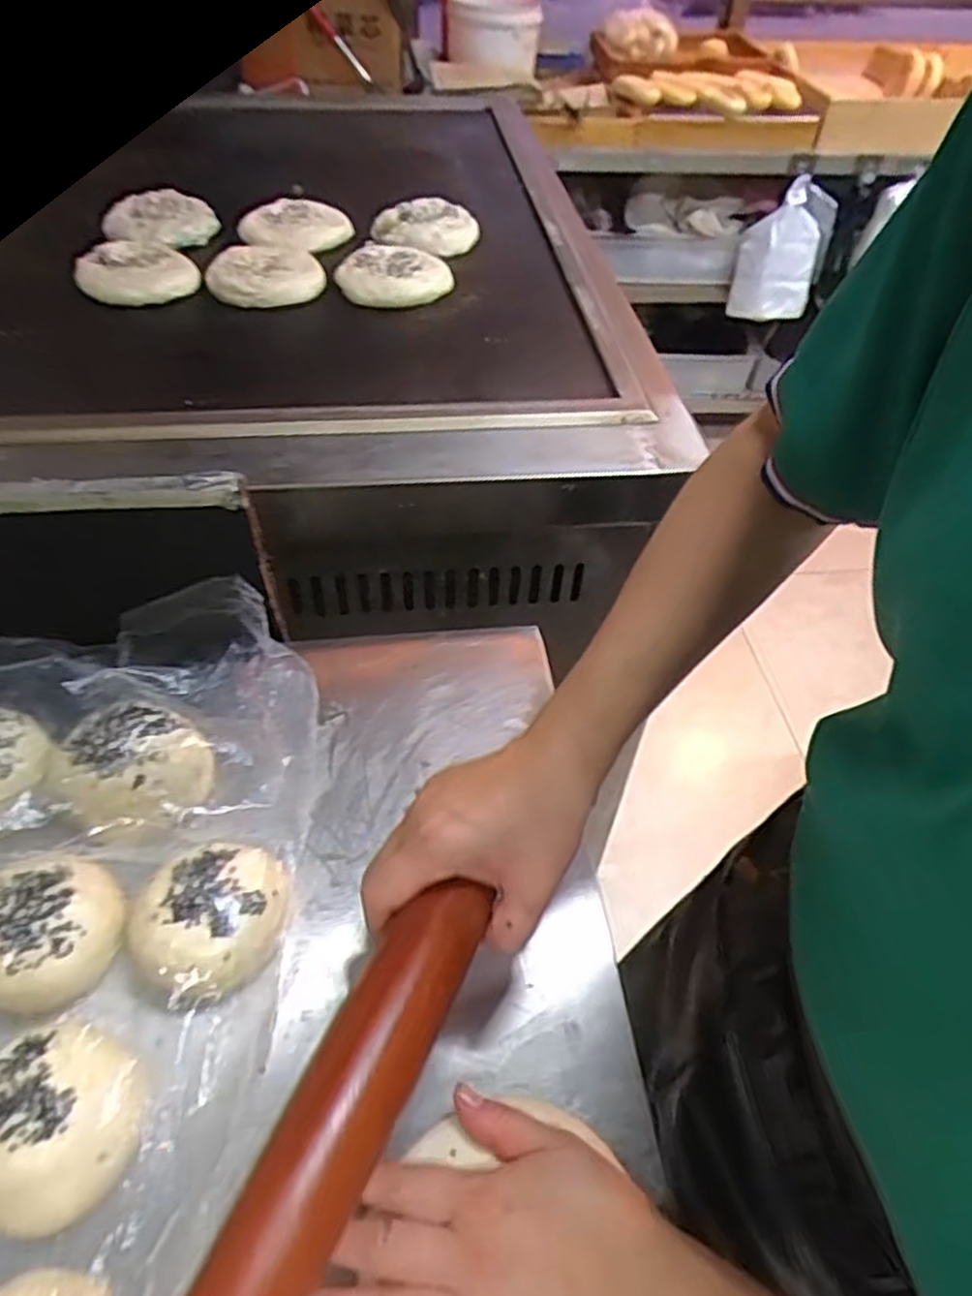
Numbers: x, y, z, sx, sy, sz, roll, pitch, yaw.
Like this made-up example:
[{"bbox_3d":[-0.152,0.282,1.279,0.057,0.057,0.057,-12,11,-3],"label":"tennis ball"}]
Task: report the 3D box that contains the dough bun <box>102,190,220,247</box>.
[{"bbox_3d":[-0.422,-0.556,0.971,0.137,0.021,0.167,-14,51,-17],"label":"dough bun"}]

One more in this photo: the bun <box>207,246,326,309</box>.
[{"bbox_3d":[-0.252,-0.430,0.857,0.125,0.016,0.127,-8,50,-13],"label":"bun"}]

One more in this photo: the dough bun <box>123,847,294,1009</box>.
[{"bbox_3d":[-0.153,0.151,0.414,0.073,0.040,0.088,32,53,21],"label":"dough bun"}]

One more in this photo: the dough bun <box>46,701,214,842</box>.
[{"bbox_3d":[-0.218,0.076,0.467,0.081,0.041,0.088,3,48,-3],"label":"dough bun"}]

